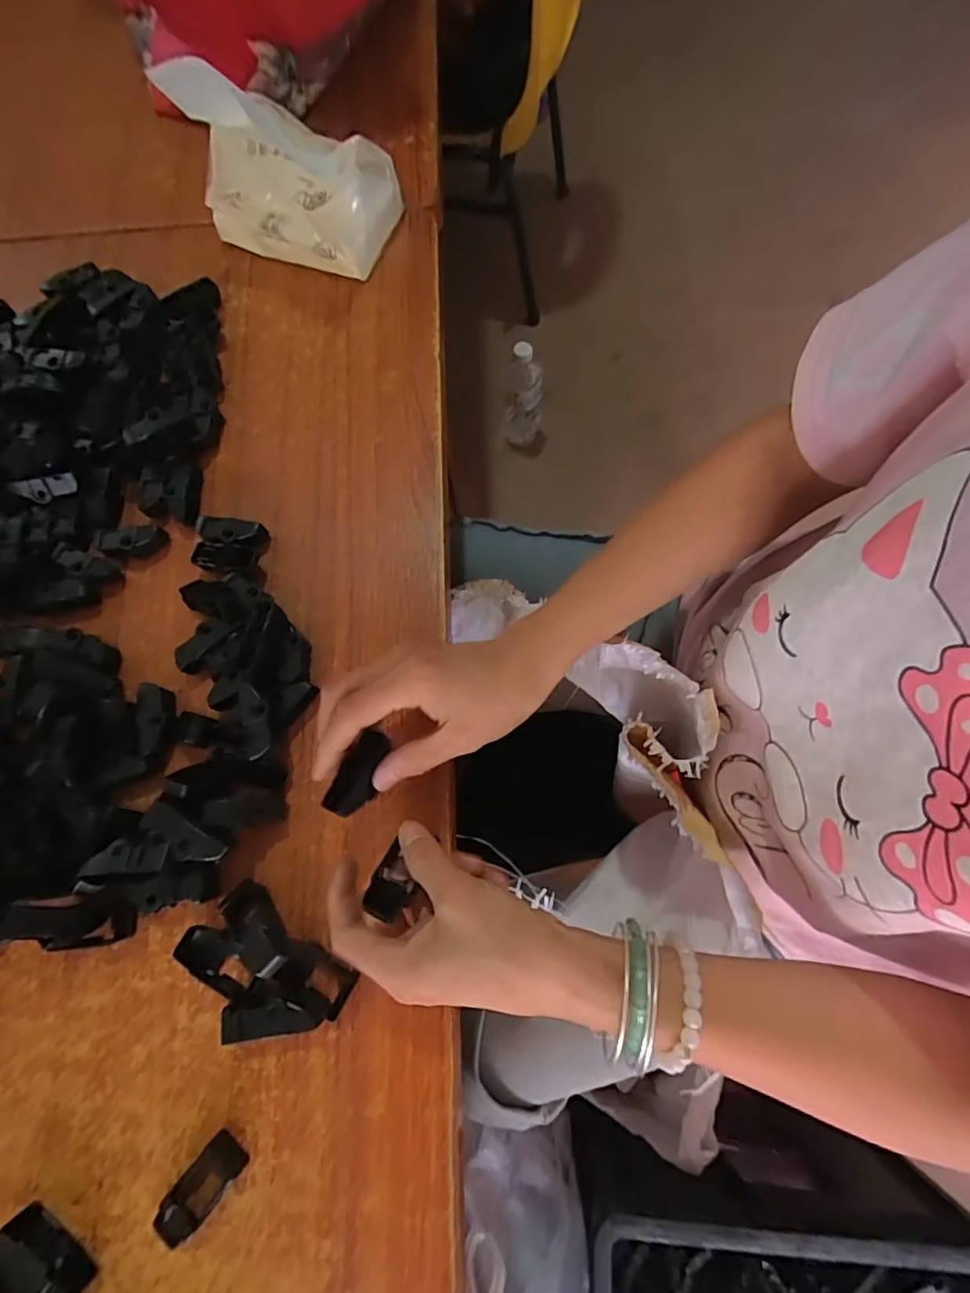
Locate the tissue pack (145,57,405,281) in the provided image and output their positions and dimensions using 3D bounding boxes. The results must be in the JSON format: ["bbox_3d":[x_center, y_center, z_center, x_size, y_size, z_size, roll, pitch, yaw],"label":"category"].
[{"bbox_3d":[-0.148,-0.361,0.409,0.131,0.116,0.084,17,76,7],"label":"tissue pack"}]

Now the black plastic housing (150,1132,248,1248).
[{"bbox_3d":[-0.146,0.278,0.281,0.022,0.017,0.046,37,79,11],"label":"black plastic housing"}]

